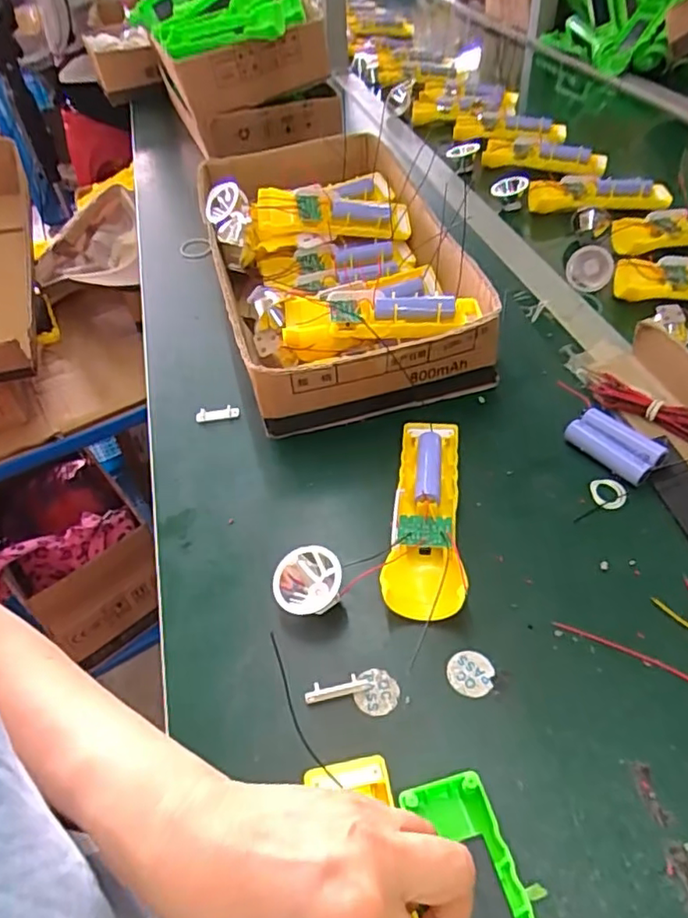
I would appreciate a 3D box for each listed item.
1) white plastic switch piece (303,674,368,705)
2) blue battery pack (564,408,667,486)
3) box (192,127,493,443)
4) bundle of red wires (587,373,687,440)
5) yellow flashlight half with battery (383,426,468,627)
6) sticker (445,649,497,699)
[{"bbox_3d":[-0.005,0.134,0.345,0.036,0.013,0.008,-11,47,-3],"label":"white plastic switch piece"},{"bbox_3d":[0.204,-0.010,0.445,0.034,0.018,0.065,-36,53,-24],"label":"blue battery pack"},{"bbox_3d":[-0.014,-0.209,0.608,0.218,0.087,0.424,-13,47,-4],"label":"box"},{"bbox_3d":[0.240,-0.037,0.460,0.019,0.019,0.108,-35,53,-23],"label":"bundle of red wires"},{"bbox_3d":[0.060,0.033,0.414,0.049,0.035,0.161,3,48,10],"label":"yellow flashlight half with battery"},{"bbox_3d":[0.074,0.127,0.350,0.026,0.004,0.026,-5,53,6],"label":"sticker"}]

